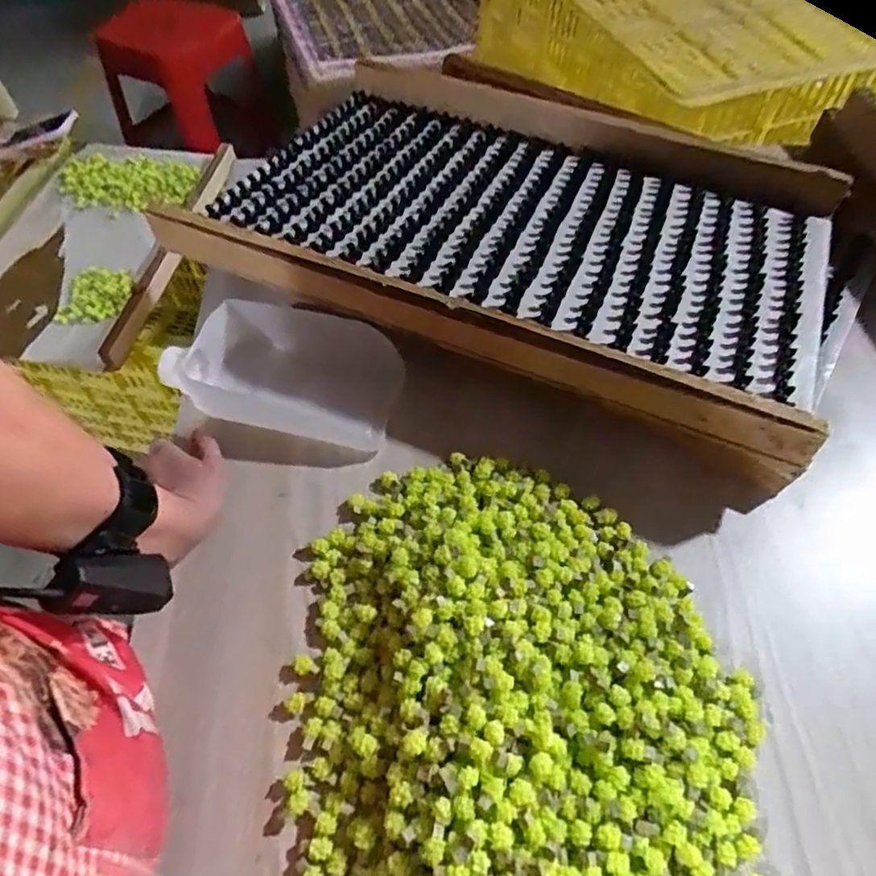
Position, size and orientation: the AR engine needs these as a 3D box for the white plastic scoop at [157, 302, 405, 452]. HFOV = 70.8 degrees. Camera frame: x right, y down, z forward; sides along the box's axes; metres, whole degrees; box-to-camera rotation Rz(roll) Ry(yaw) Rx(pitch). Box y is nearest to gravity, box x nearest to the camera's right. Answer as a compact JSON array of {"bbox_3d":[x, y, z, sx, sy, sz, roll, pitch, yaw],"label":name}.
[{"bbox_3d":[-0.135,-0.058,0.556,0.194,0.064,0.107,11,57,7],"label":"white plastic scoop"}]

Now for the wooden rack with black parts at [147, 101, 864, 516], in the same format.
[{"bbox_3d":[0.102,-0.229,0.645,0.579,0.087,0.433,21,59,13],"label":"wooden rack with black parts"}]

